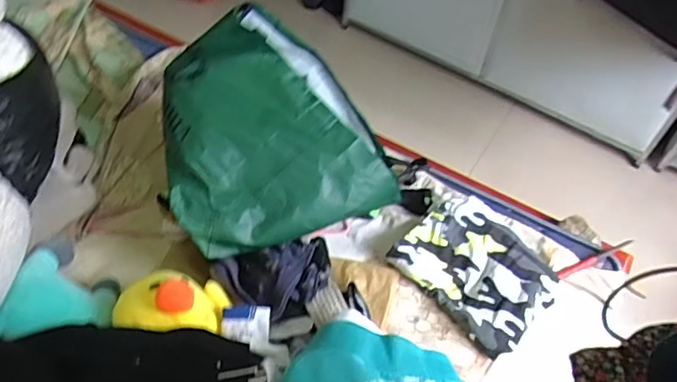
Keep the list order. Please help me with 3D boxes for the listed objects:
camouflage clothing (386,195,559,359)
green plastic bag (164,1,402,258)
[{"bbox_3d":[0.226,0.120,0.880,0.194,0.039,0.244,-33,61,-29],"label":"camouflage clothing"},{"bbox_3d":[-0.112,-0.084,0.852,0.339,0.124,0.359,-29,90,-12],"label":"green plastic bag"}]

